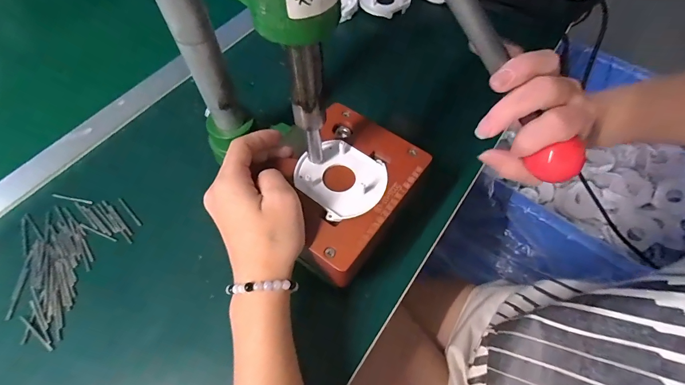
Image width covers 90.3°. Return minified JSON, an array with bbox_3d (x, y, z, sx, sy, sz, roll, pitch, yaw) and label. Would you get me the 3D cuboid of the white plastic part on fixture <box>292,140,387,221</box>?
[{"bbox_3d":[-0.001,-0.011,0.264,0.065,0.007,0.065,0,60,0],"label":"white plastic part on fixture"}]

